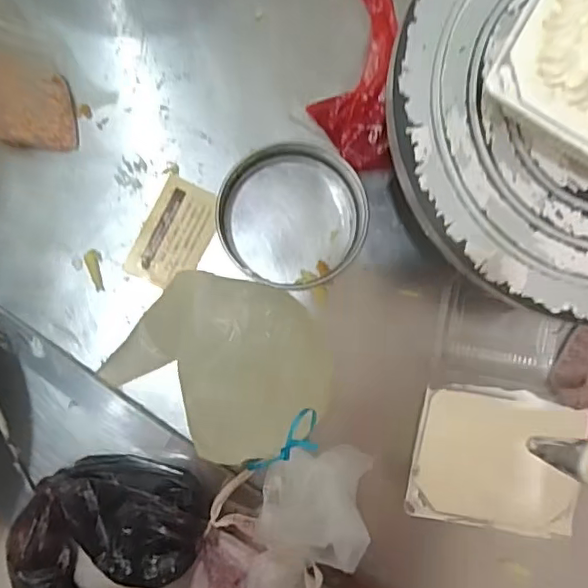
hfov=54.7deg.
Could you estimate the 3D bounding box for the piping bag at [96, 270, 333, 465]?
[{"bbox_3d":[-0.050,0.054,0.445,0.148,0.060,0.134,37,87,-6],"label":"piping bag"}]

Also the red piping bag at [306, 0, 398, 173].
[{"bbox_3d":[0.053,-0.212,0.466,0.066,0.035,0.217,4,90,-6],"label":"red piping bag"}]

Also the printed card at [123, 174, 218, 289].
[{"bbox_3d":[-0.097,-0.048,0.466,0.053,0.004,0.086,26,88,-6],"label":"printed card"}]

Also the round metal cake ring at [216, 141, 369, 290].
[{"bbox_3d":[-0.001,-0.060,0.453,0.119,0.048,0.111,0,91,-6],"label":"round metal cake ring"}]

